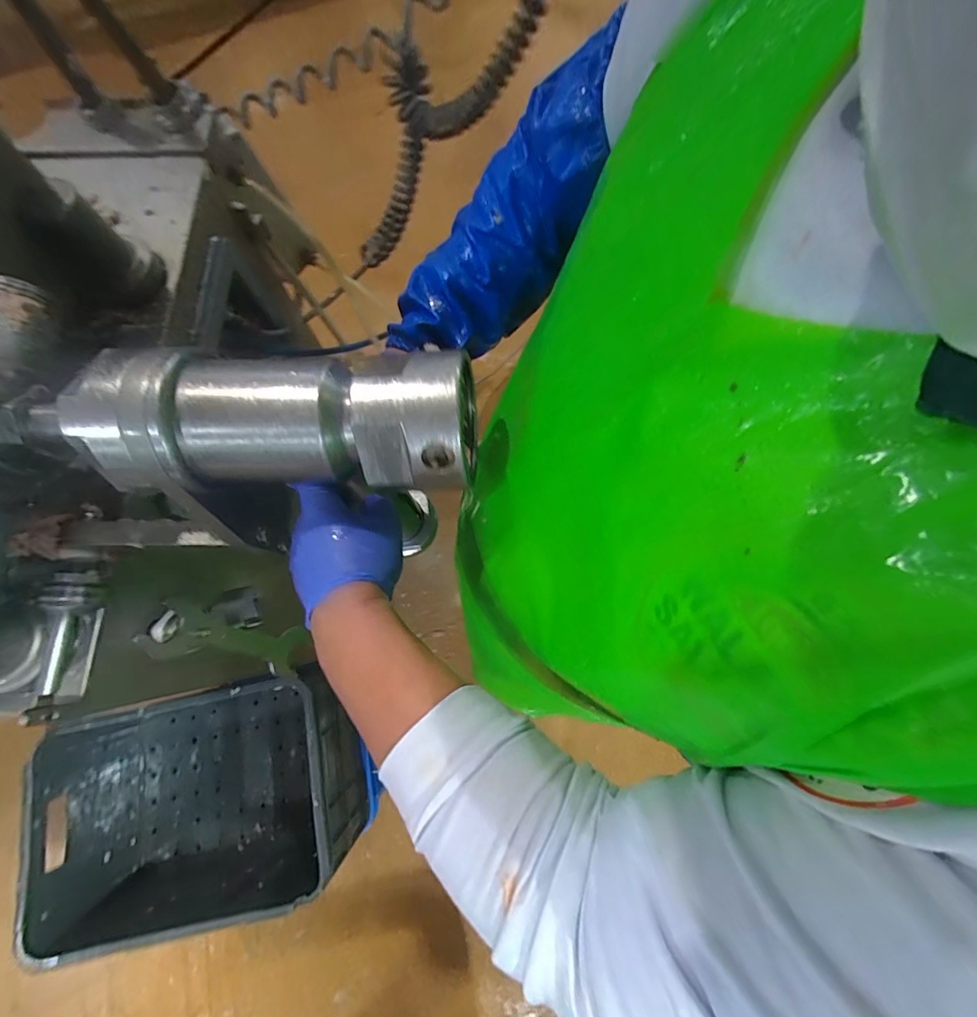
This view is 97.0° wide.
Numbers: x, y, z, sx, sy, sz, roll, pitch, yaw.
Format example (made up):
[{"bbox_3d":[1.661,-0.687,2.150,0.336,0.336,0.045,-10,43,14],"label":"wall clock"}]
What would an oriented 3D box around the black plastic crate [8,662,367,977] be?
[{"bbox_3d":[-0.557,0.567,0.868,0.551,0.264,0.356,-13,76,-2],"label":"black plastic crate"}]

